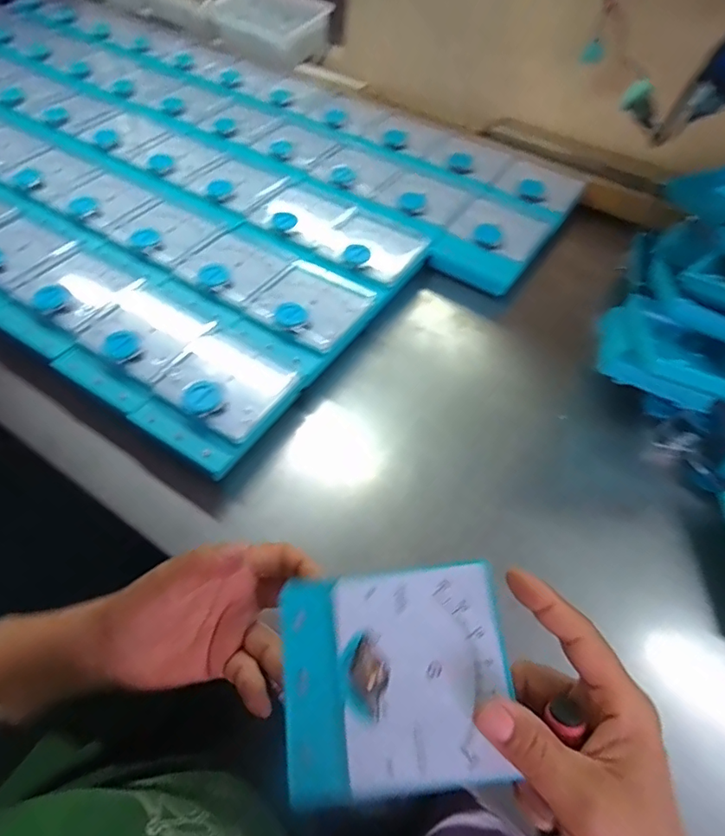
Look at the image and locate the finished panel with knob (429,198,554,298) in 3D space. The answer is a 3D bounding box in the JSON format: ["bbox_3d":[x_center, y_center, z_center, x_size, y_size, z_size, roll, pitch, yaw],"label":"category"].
[{"bbox_3d":[0.145,-0.195,0.575,0.098,0.031,0.116,31,59,19],"label":"finished panel with knob"}]

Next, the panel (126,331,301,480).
[{"bbox_3d":[-0.123,-0.017,0.427,0.096,0.030,0.110,30,59,19],"label":"panel"}]

